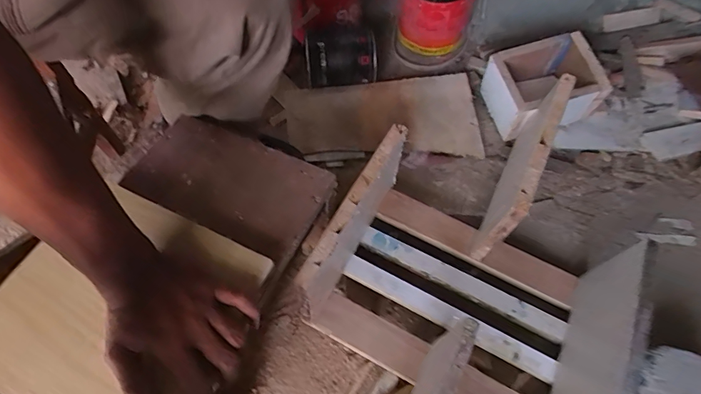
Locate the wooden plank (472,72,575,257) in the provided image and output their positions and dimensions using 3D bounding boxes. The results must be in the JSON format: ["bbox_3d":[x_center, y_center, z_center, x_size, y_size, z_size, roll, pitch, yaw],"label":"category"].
[{"bbox_3d":[0.249,-0.042,0.627,0.021,0.171,0.264,28,60,6],"label":"wooden plank"}]

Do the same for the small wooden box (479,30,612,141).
[{"bbox_3d":[0.335,-0.192,0.753,0.163,0.118,0.138,-14,59,-5],"label":"small wooden box"}]

